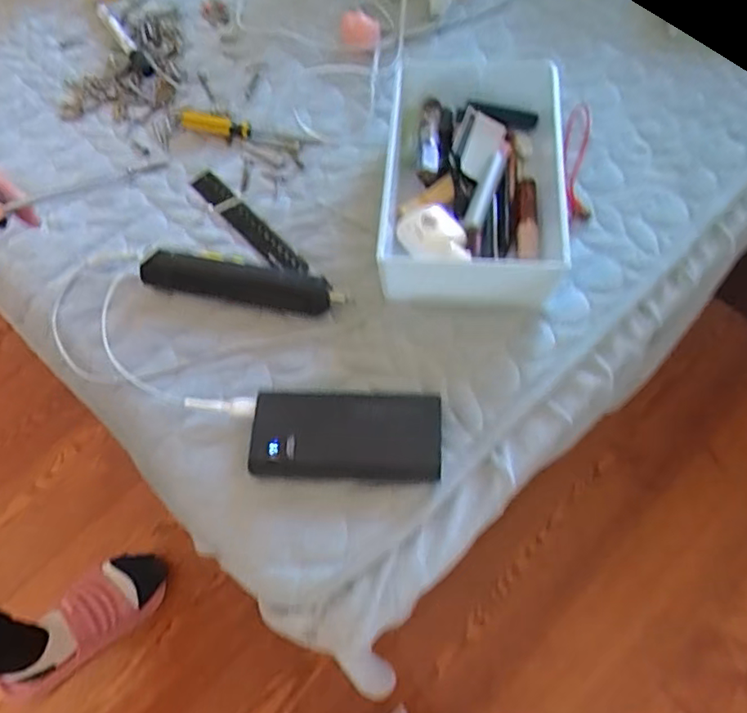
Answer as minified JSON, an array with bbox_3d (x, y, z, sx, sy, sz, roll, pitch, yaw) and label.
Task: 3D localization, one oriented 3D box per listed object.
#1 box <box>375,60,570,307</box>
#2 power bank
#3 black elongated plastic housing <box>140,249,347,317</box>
[{"bbox_3d":[0.087,-0.149,0.506,0.162,0.065,0.212,6,69,4],"label":"box"},{"bbox_3d":[-0.021,0.063,0.442,0.139,0.029,0.062,2,69,3],"label":"power bank"},{"bbox_3d":[-0.114,-0.063,0.503,0.173,0.023,0.028,12,70,6],"label":"black elongated plastic housing"}]

